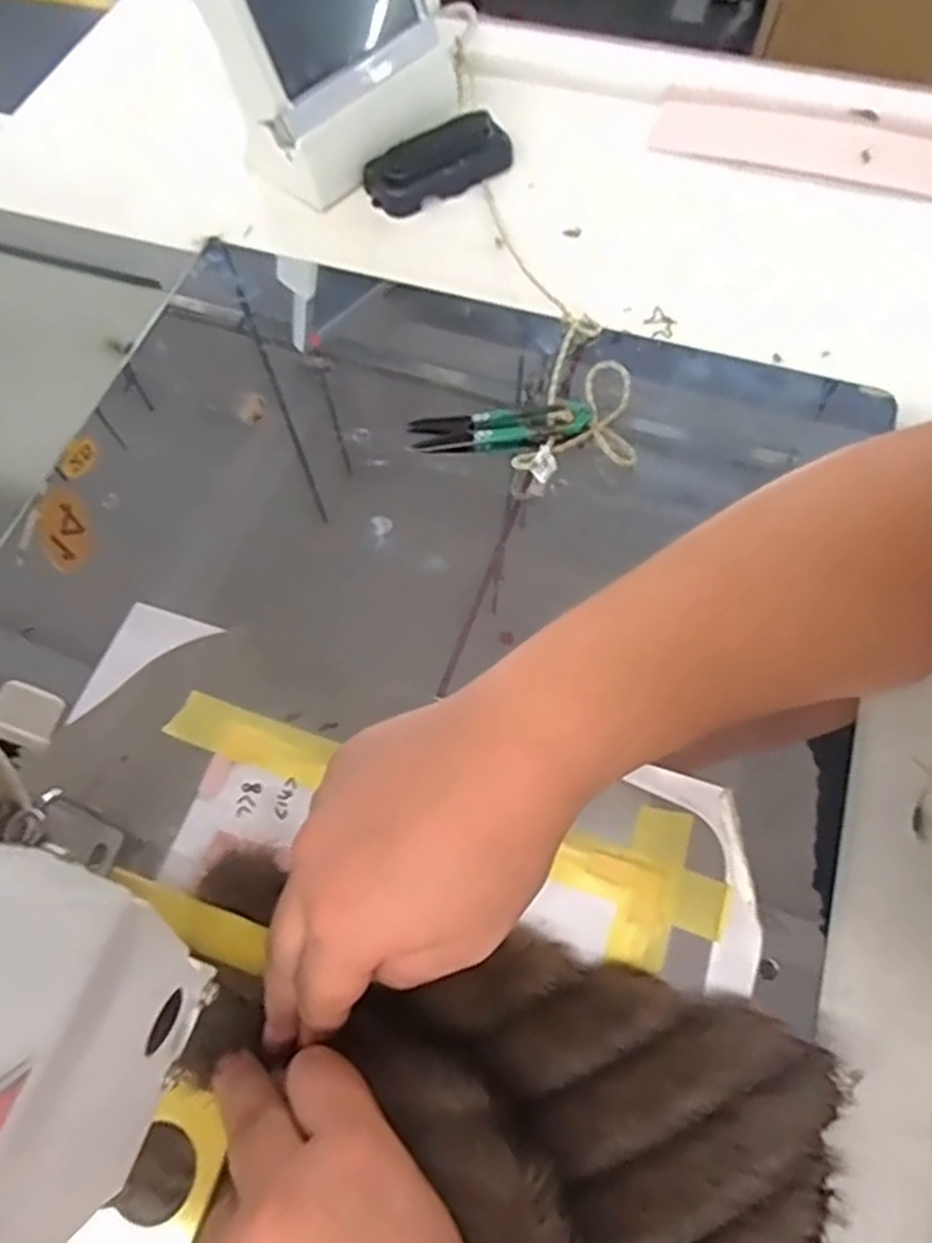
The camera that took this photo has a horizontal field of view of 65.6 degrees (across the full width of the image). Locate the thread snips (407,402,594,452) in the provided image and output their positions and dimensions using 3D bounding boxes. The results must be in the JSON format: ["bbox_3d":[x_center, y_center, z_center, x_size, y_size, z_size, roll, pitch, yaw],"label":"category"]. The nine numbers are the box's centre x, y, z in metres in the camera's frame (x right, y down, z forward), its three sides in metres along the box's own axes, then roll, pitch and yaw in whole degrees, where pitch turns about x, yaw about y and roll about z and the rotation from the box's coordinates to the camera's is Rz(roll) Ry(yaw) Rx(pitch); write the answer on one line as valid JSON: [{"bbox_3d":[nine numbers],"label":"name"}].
[{"bbox_3d":[0.020,-0.113,0.419,0.101,0.010,0.023,-4,64,0],"label":"thread snips"}]

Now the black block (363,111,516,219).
[{"bbox_3d":[-0.019,-0.334,0.523,0.104,0.023,0.048,-29,67,-12],"label":"black block"}]

